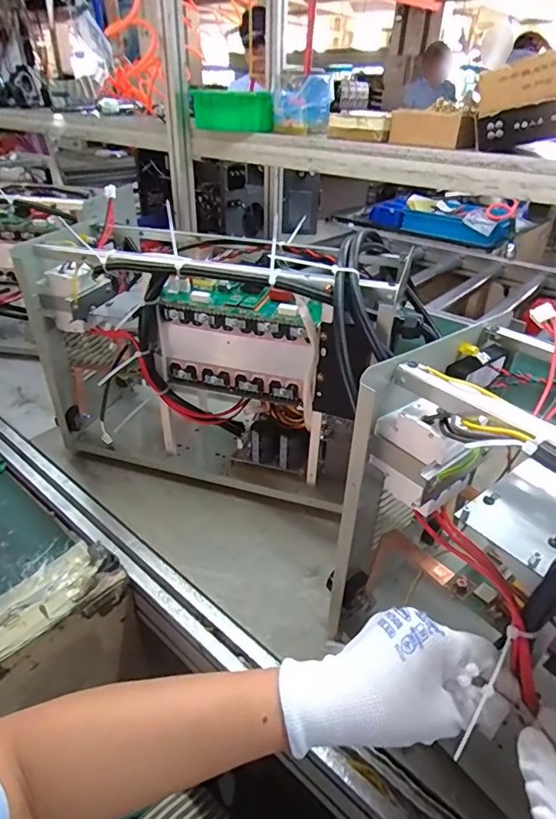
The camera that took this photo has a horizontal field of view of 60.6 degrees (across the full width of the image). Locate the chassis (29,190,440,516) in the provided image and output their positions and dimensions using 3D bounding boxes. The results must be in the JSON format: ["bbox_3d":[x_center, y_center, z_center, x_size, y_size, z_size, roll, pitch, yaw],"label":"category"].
[{"bbox_3d":[-0.087,-0.078,0.658,0.455,0.323,0.184,12,36,15],"label":"chassis"}]

